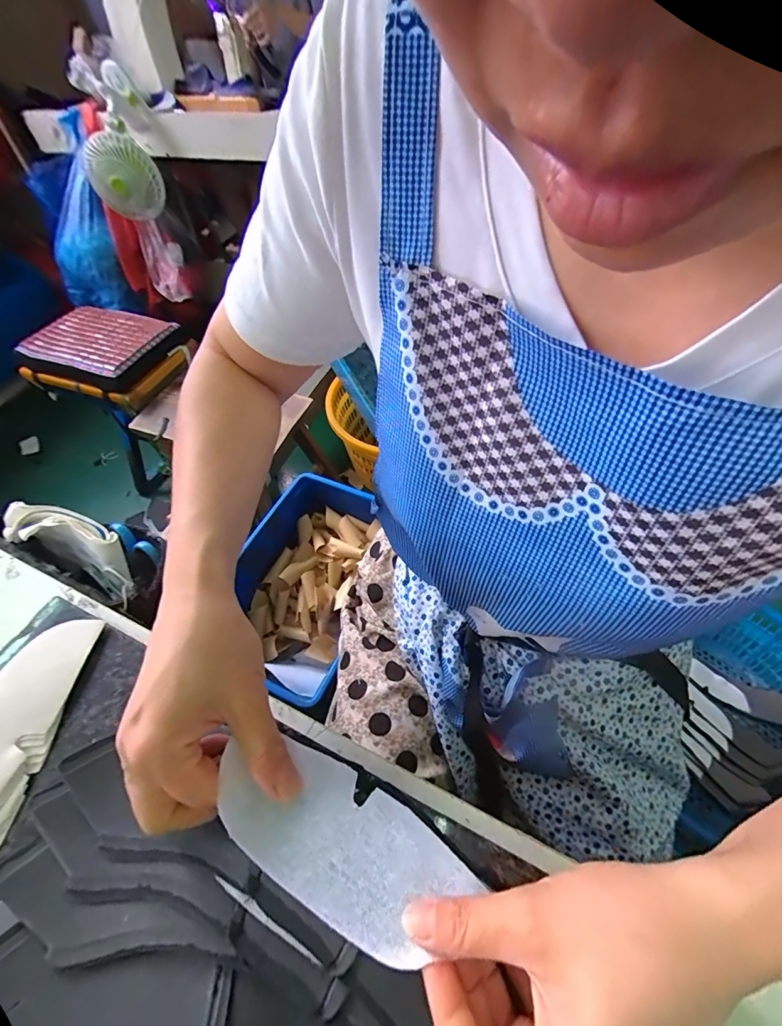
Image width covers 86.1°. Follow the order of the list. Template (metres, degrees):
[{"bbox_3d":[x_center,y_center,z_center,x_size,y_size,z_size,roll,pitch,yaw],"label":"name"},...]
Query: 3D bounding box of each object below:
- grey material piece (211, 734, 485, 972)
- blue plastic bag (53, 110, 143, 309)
[{"bbox_3d":[-0.030,0.172,0.223,0.138,0.024,0.061,20,57,11],"label":"grey material piece"},{"bbox_3d":[-0.974,-0.929,1.341,0.187,0.500,0.171,36,41,25],"label":"blue plastic bag"}]

